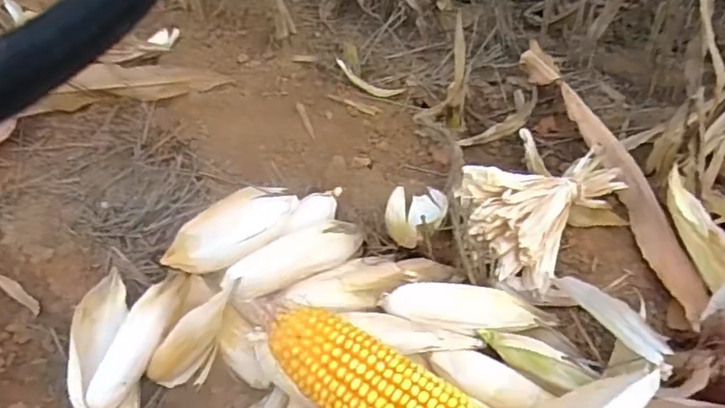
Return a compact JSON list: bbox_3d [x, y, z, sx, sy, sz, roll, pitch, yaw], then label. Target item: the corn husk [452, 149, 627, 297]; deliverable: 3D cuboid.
[{"bbox_3d":[0.275,-0.002,0.937,0.185,0.138,0.303,33,55,32],"label":"corn husk"}]

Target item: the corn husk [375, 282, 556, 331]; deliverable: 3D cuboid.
[{"bbox_3d":[0.147,0.148,0.812,0.236,0.055,0.069,5,45,10],"label":"corn husk"}]

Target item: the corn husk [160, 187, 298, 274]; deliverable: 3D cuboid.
[{"bbox_3d":[-0.216,0.041,0.945,0.225,0.051,0.096,-32,50,-25],"label":"corn husk"}]

